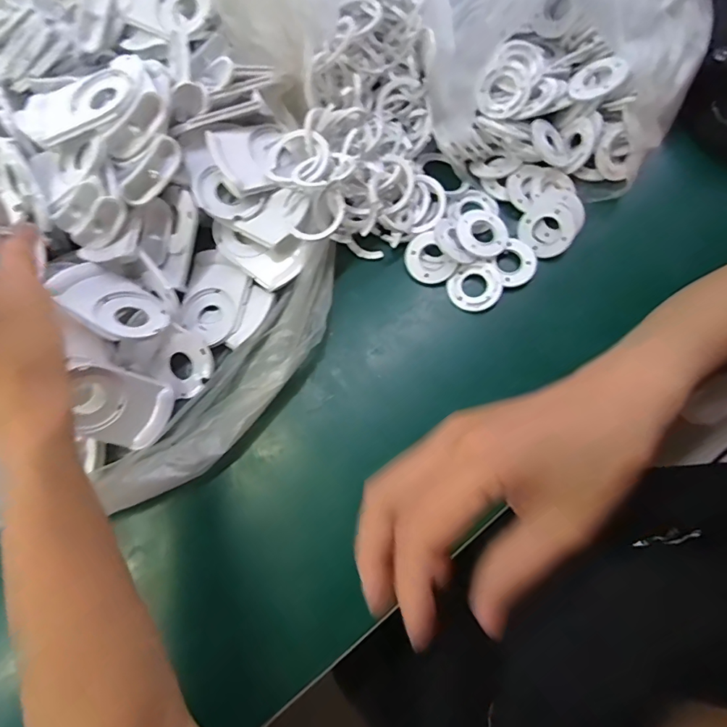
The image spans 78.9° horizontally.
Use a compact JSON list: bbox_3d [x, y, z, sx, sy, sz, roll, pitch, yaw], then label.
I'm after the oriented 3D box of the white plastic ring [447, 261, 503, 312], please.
[{"bbox_3d":[0.096,-0.066,0.372,0.044,0.004,0.040,-1,74,4],"label":"white plastic ring"}]

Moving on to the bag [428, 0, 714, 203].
[{"bbox_3d":[0.173,-0.327,0.366,0.206,0.100,0.339,7,74,7],"label":"bag"}]

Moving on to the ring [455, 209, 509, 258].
[{"bbox_3d":[0.100,-0.111,0.373,0.045,0.010,0.041,40,81,14],"label":"ring"}]

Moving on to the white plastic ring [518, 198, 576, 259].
[{"bbox_3d":[0.155,-0.114,0.373,0.042,0.008,0.047,-34,79,20],"label":"white plastic ring"}]

